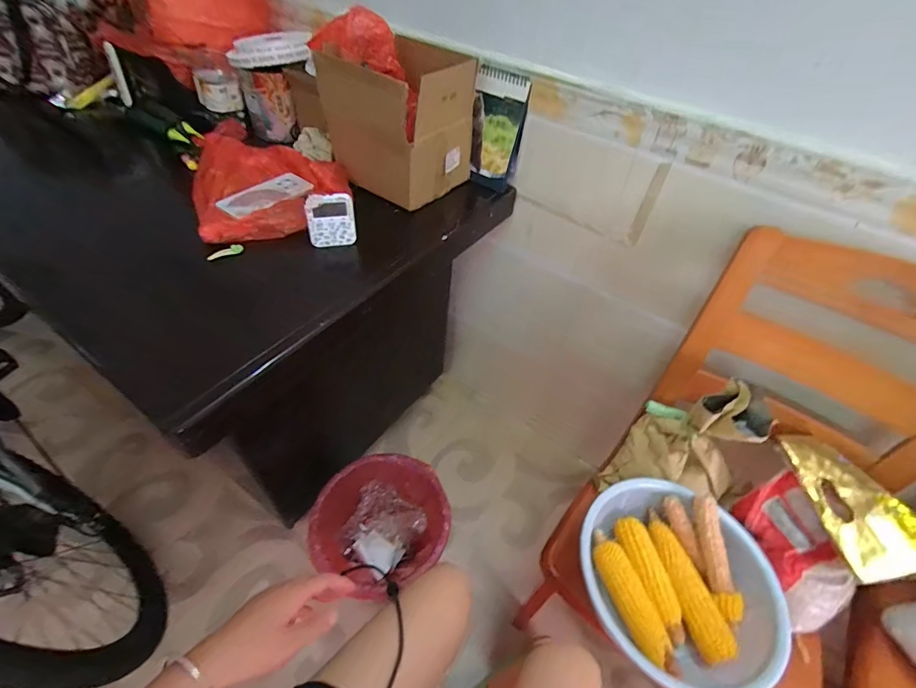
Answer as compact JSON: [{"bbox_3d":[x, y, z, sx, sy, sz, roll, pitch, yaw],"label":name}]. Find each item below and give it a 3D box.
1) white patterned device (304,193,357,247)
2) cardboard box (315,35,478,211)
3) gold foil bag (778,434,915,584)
[{"bbox_3d":[-0.208,-0.202,0.692,0.076,0.085,0.017,-14,35,-23],"label":"white patterned device"},{"bbox_3d":[-0.104,-0.414,0.788,0.201,0.207,0.197,32,52,22],"label":"cardboard box"},{"bbox_3d":[0.602,0.228,0.629,0.138,0.022,0.210,-15,57,3],"label":"gold foil bag"}]

